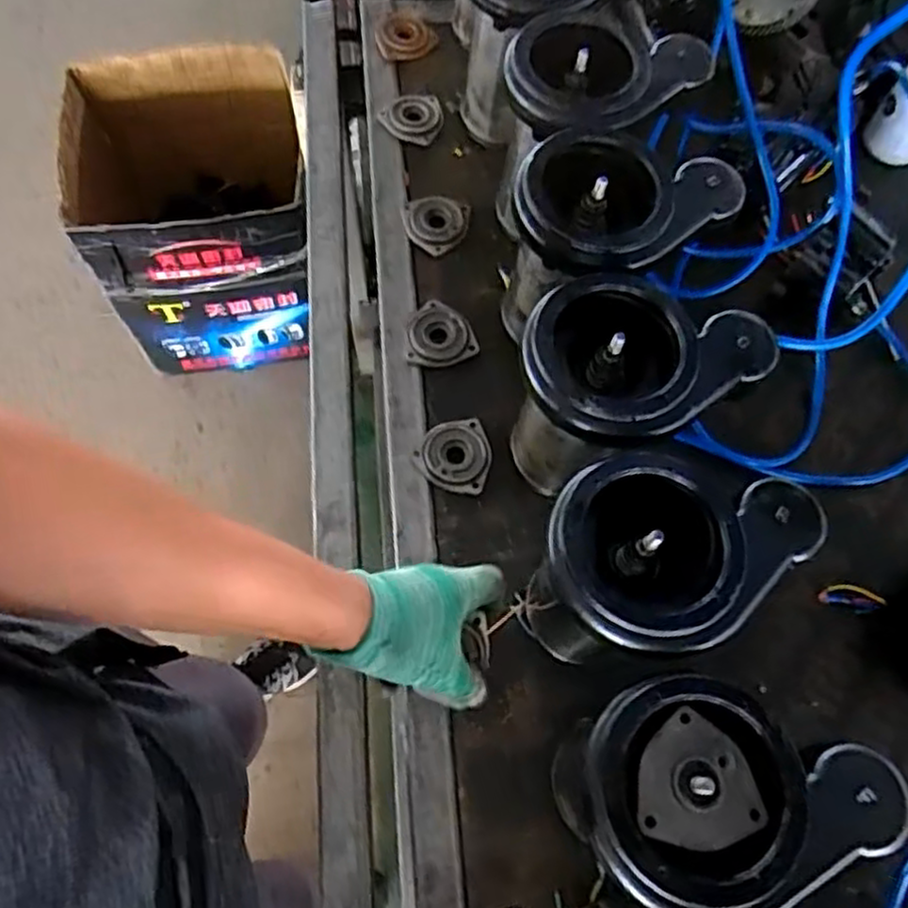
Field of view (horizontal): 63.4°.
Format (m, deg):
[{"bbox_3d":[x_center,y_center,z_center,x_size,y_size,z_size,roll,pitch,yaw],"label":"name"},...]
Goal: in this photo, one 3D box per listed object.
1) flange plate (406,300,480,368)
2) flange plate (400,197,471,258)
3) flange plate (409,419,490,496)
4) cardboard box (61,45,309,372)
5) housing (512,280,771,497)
[{"bbox_3d":[-0.011,-0.112,0.694,0.064,0.014,0.063,0,67,-2],"label":"flange plate"},{"bbox_3d":[-0.022,-0.234,0.747,0.066,0.016,0.065,1,67,-2],"label":"flange plate"},{"bbox_3d":[0.000,-0.001,0.646,0.065,0.017,0.065,1,67,-2],"label":"flange plate"},{"bbox_3d":[-0.503,-0.441,1.422,0.438,0.421,0.398,-9,67,-6],"label":"cardboard box"},{"bbox_3d":[0.123,-0.042,0.574,0.165,0.183,0.128,-34,72,-15],"label":"housing"}]

